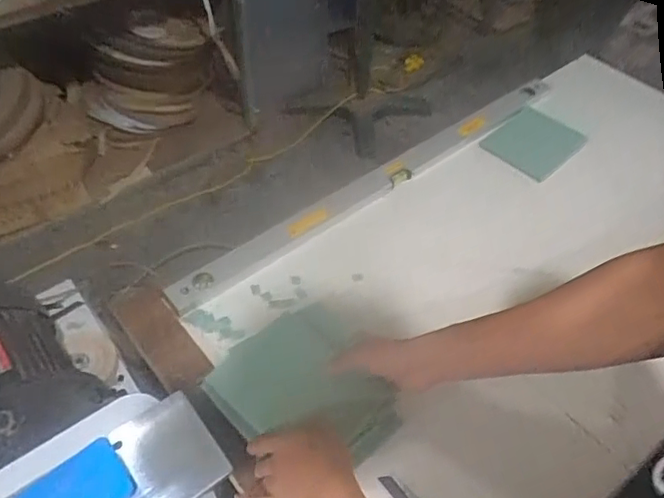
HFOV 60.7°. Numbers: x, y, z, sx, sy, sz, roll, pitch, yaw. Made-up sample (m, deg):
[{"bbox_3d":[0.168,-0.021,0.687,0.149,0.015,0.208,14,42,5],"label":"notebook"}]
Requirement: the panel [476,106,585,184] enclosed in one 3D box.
[{"bbox_3d":[0.443,-0.236,1.241,0.175,0.010,0.159,-39,61,-20],"label":"panel"}]

